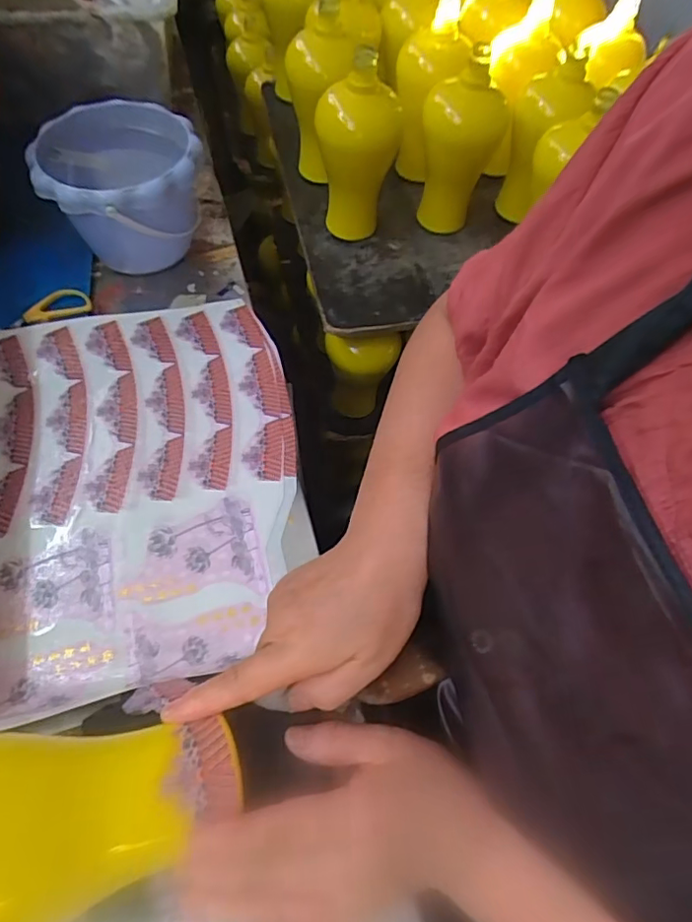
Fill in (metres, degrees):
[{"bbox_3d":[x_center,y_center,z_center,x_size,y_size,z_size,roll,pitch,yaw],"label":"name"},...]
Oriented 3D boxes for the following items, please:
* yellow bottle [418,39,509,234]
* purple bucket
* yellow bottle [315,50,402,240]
[{"bbox_3d":[0.140,-0.384,0.689,0.094,0.201,0.101,16,59,4],"label":"yellow bottle"},{"bbox_3d":[-0.223,-0.268,0.564,0.144,0.120,0.150,1,61,-2],"label":"purple bucket"},{"bbox_3d":[0.011,-0.362,0.675,0.100,0.218,0.103,7,58,-1],"label":"yellow bottle"}]

